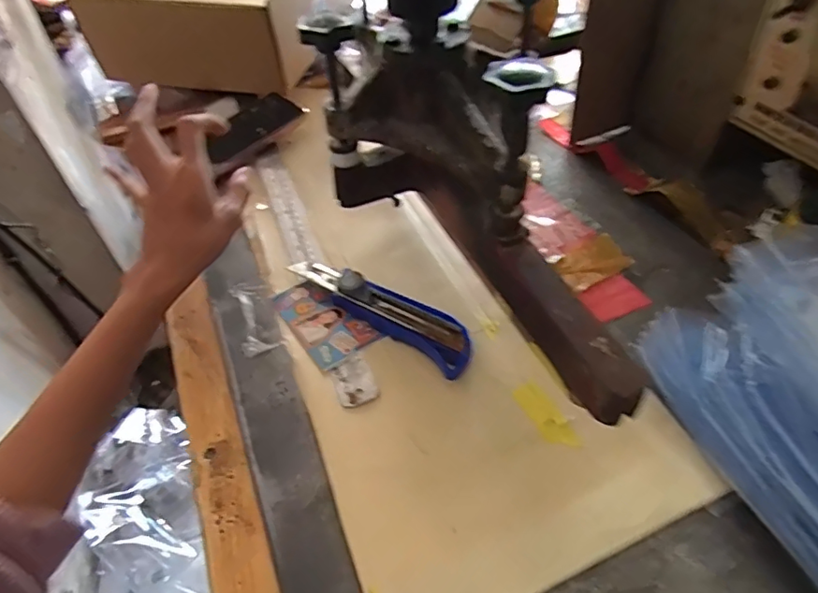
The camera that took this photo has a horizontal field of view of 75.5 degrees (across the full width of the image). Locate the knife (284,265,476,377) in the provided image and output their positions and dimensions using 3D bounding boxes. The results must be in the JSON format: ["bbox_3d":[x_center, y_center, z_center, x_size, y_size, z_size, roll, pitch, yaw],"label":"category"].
[{"bbox_3d":[-0.019,0.004,0.405,0.164,0.023,0.039,31,56,29],"label":"knife"}]

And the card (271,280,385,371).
[{"bbox_3d":[-0.069,0.018,0.415,0.050,0.005,0.089,-32,53,-25],"label":"card"}]

